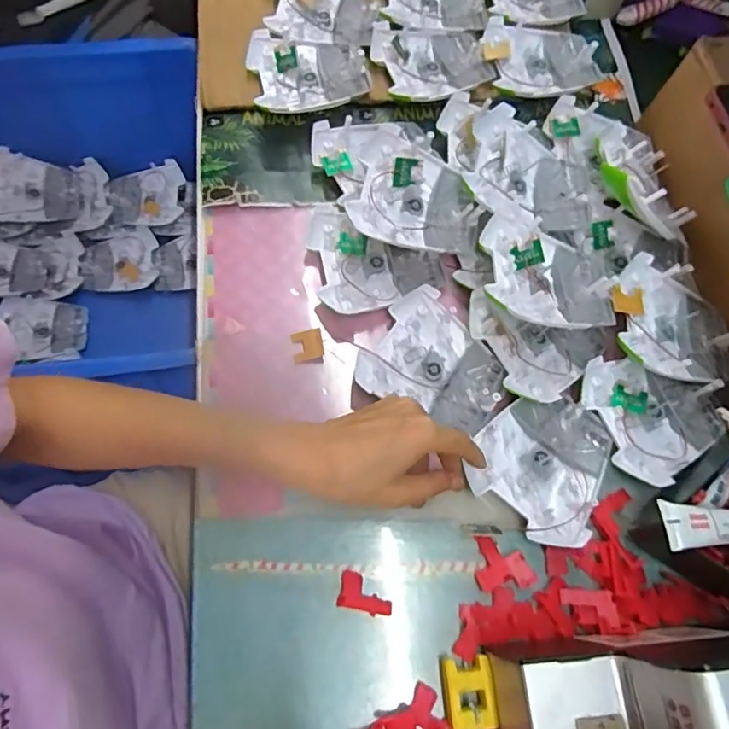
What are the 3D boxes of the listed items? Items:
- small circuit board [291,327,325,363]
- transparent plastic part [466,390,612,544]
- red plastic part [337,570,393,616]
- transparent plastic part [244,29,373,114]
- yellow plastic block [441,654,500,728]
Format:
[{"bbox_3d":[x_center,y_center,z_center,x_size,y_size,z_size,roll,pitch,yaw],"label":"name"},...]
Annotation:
[{"bbox_3d":[-0.046,-0.016,0.438,0.024,0.005,0.024,-9,70,-7],"label":"small circuit board"},{"bbox_3d":[0.129,0.069,0.402,0.089,0.023,0.106,25,72,9],"label":"transparent plastic part"},{"bbox_3d":[0.001,0.159,0.378,0.038,0.004,0.023,15,69,3],"label":"red plastic part"},{"bbox_3d":[-0.053,-0.280,0.527,0.108,0.020,0.099,-12,70,-8],"label":"transparent plastic part"},{"bbox_3d":[0.066,0.208,0.350,0.031,0.019,0.039,-3,69,-5],"label":"yellow plastic block"}]

